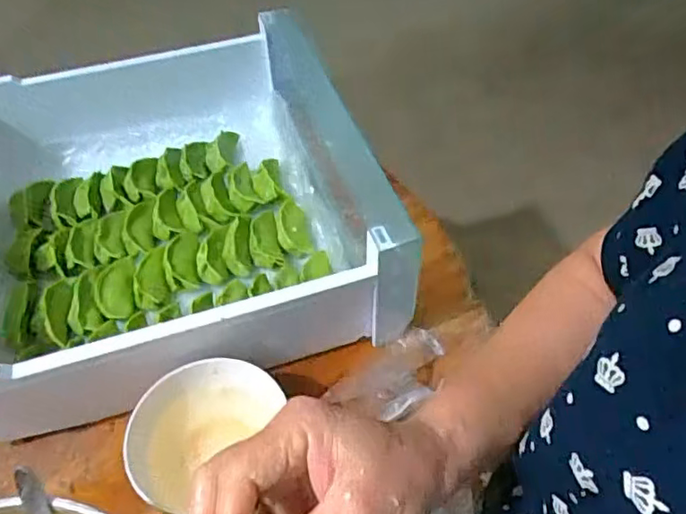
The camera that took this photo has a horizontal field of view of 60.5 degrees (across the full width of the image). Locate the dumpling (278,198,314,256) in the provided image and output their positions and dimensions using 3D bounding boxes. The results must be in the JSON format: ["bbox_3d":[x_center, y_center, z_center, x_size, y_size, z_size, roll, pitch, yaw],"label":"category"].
[{"bbox_3d":[-0.051,-0.029,0.583,0.029,0.022,0.059,-15,49,-13],"label":"dumpling"}]

